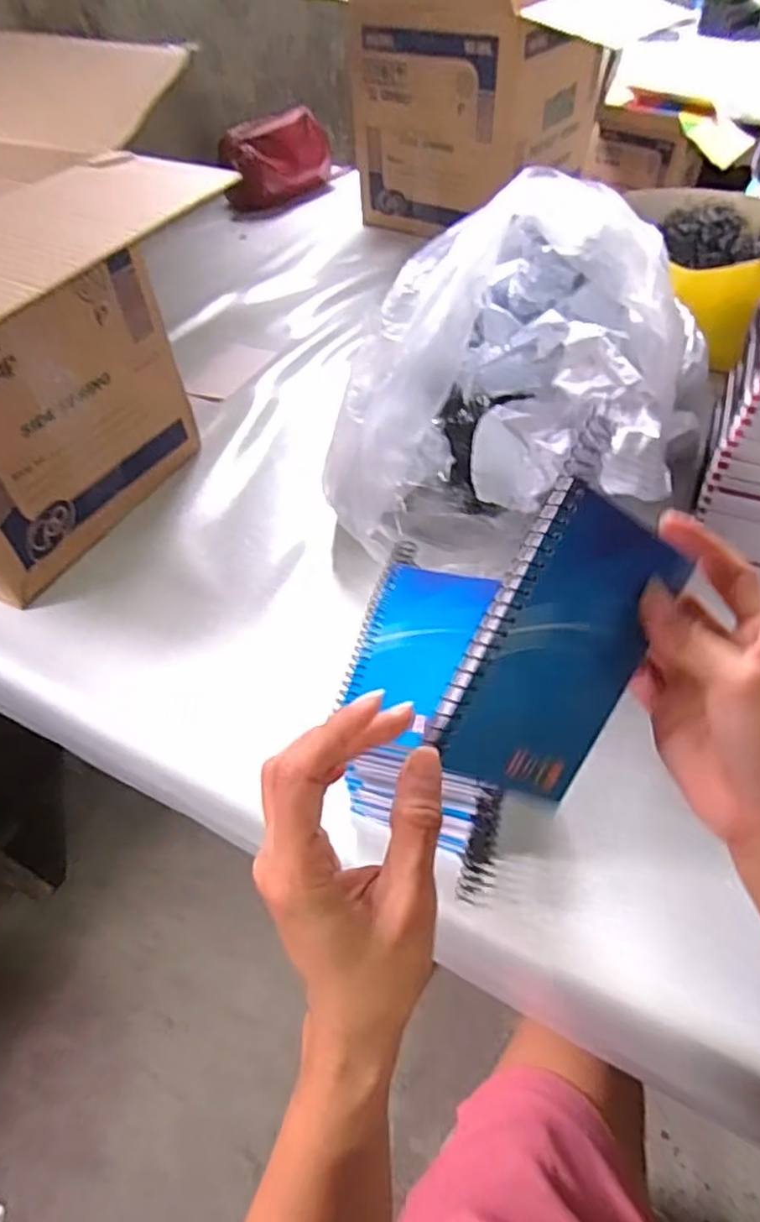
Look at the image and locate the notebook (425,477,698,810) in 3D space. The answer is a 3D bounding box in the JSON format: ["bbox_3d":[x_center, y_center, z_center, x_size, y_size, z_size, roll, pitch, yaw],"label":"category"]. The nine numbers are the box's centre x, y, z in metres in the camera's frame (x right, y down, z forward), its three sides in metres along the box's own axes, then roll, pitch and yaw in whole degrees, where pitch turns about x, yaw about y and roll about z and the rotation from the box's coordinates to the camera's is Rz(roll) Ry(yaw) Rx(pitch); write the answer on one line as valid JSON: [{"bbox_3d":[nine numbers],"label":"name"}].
[{"bbox_3d":[0.077,0.018,0.281,0.127,0.082,0.008,-62,25,6],"label":"notebook"}]

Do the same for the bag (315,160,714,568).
[{"bbox_3d":[0.115,-0.217,0.595,0.272,0.204,0.329,8,51,12],"label":"bag"}]

